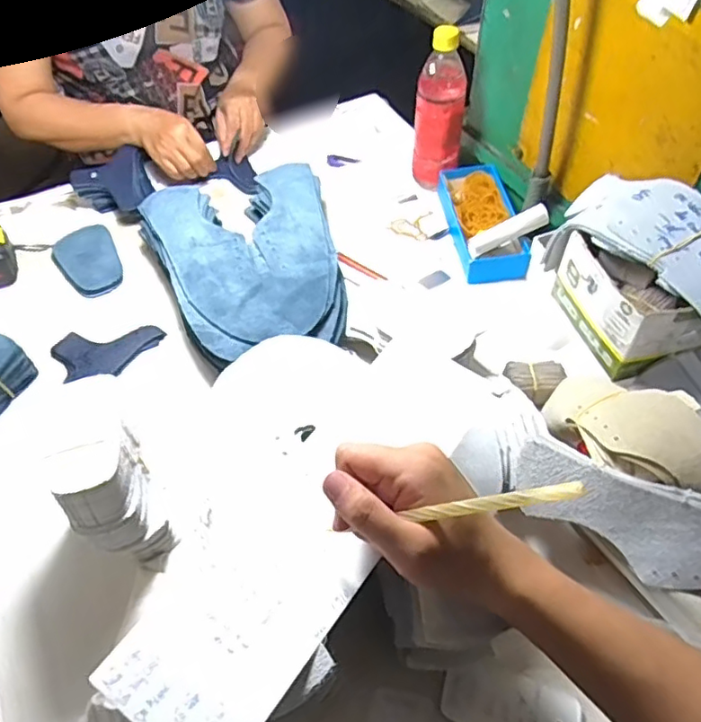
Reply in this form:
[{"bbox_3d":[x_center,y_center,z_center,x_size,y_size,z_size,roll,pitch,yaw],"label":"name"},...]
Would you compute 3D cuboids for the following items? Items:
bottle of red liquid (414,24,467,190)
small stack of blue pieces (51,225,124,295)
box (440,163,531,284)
[{"bbox_3d":[0.117,-0.322,0.781,0.061,0.187,0.057,7,53,6],"label":"bottle of red liquid"},{"bbox_3d":[-0.335,-0.128,0.762,0.072,0.017,0.111,-22,56,-16],"label":"small stack of blue pieces"},{"bbox_3d":[0.172,-0.182,0.780,0.086,0.037,0.194,-4,53,-3],"label":"box"}]

